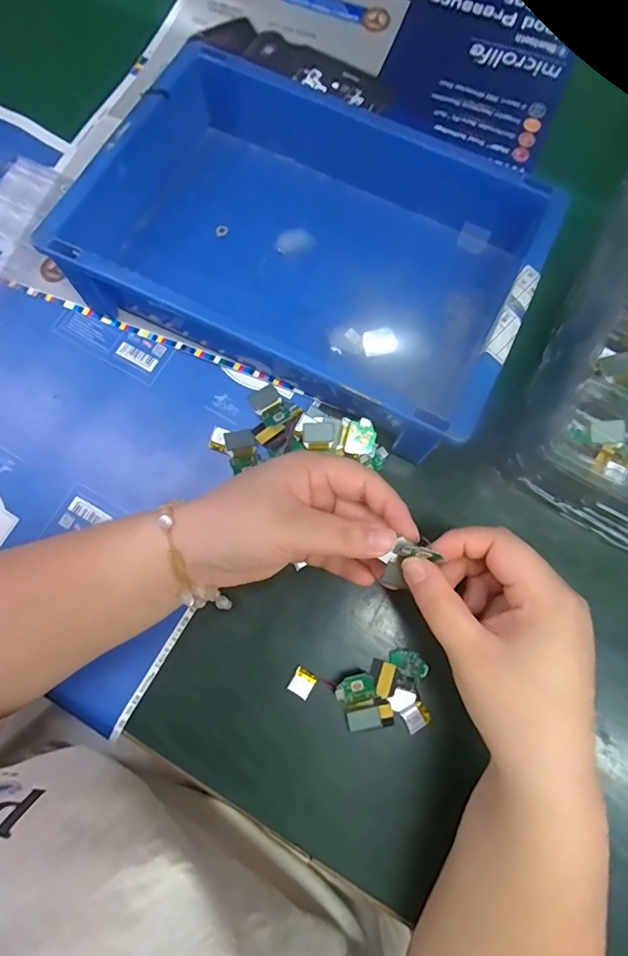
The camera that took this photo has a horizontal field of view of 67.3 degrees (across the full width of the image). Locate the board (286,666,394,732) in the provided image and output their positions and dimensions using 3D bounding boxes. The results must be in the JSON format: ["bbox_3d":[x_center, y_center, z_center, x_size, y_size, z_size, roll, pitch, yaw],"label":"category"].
[{"bbox_3d":[0.020,0.140,0.305,0.068,0.012,0.034,28,78,5],"label":"board"}]

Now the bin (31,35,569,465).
[{"bbox_3d":[-0.002,-0.166,0.345,0.305,0.066,0.208,26,77,5],"label":"bin"}]

